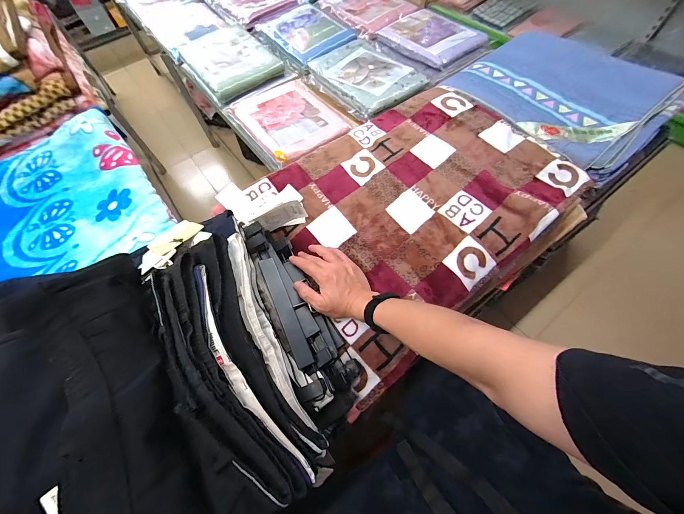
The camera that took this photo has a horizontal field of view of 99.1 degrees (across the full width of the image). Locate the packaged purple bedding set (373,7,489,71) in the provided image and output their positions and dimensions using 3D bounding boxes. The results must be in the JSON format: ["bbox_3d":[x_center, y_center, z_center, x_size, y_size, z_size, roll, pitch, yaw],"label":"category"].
[{"bbox_3d":[0.341,-0.875,1.141,0.263,0.070,0.381,-34,65,-13],"label":"packaged purple bedding set"}]

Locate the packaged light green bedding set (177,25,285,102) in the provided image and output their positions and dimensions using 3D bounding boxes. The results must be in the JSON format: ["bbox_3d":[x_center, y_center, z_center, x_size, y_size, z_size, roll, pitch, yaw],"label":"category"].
[{"bbox_3d":[-0.443,-0.794,1.165,0.305,0.052,0.468,-33,65,-13],"label":"packaged light green bedding set"}]

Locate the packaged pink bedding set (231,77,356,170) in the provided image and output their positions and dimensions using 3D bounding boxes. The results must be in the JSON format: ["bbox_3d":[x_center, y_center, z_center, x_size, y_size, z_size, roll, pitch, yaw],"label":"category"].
[{"bbox_3d":[-0.168,-0.468,0.972,0.317,0.048,0.384,-34,65,-13],"label":"packaged pink bedding set"}]

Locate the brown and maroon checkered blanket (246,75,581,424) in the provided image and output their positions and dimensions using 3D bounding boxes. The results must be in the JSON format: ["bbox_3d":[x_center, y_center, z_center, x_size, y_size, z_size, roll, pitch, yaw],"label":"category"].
[{"bbox_3d":[0.146,-0.123,0.656,0.643,0.128,0.464,-38,66,-15],"label":"brown and maroon checkered blanket"}]

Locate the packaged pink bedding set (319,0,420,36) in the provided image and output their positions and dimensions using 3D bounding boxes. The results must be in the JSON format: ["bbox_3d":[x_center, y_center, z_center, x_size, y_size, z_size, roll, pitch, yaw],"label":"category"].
[{"bbox_3d":[0.106,-1.161,1.336,0.300,0.066,0.452,-31,62,-17],"label":"packaged pink bedding set"}]

